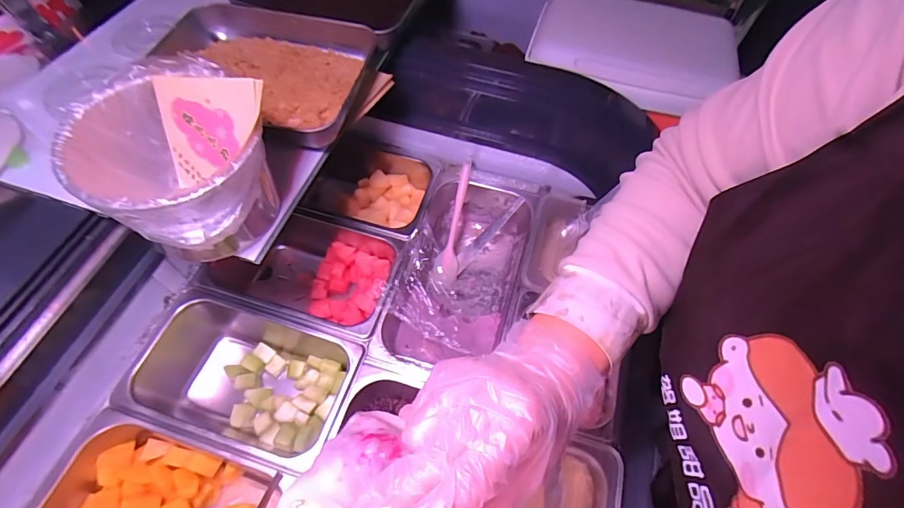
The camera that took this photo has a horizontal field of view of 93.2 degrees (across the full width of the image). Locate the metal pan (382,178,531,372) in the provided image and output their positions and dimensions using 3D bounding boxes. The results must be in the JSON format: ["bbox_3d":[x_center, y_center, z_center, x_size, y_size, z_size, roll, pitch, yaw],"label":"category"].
[{"bbox_3d":[0.014,0.039,0.643,0.161,0.103,0.305,15,59,7],"label":"metal pan"}]

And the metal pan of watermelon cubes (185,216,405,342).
[{"bbox_3d":[-0.209,0.030,0.634,0.260,0.093,0.165,16,59,7],"label":"metal pan of watermelon cubes"}]

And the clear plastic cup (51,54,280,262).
[{"bbox_3d":[-0.237,-0.079,0.380,0.145,0.103,0.151,33,63,16],"label":"clear plastic cup"}]

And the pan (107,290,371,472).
[{"bbox_3d":[-0.267,0.162,0.555,0.276,0.106,0.154,16,59,7],"label":"pan"}]

